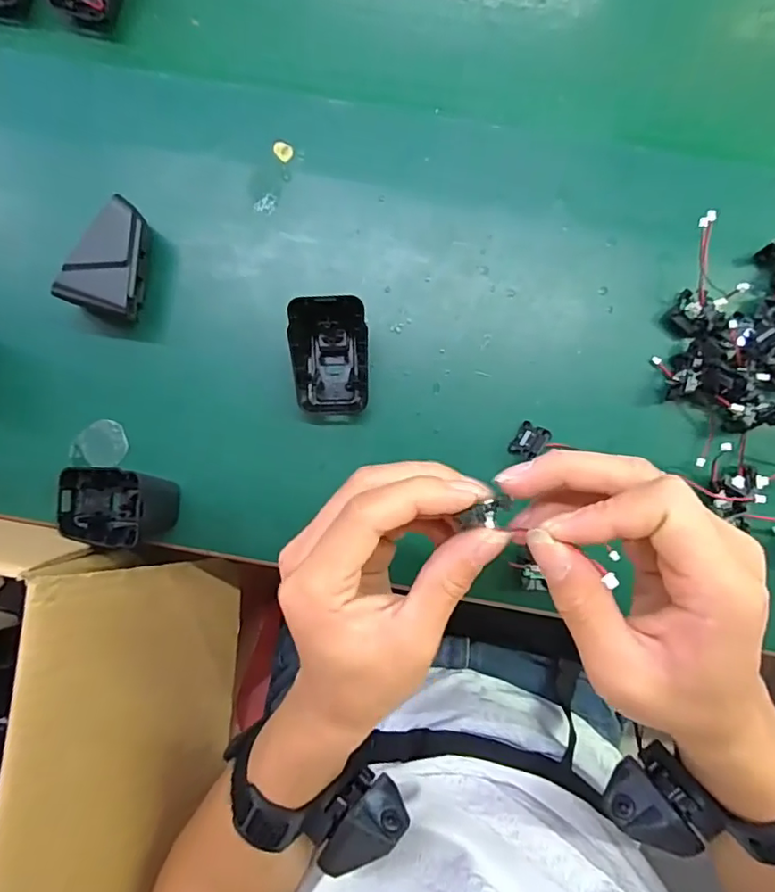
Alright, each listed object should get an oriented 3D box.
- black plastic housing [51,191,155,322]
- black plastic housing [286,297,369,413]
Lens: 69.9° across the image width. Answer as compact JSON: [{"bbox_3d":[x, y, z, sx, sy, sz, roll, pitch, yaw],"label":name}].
[{"bbox_3d":[-0.163,-0.110,0.333,0.033,0.048,0.062,13,87,1],"label":"black plastic housing"},{"bbox_3d":[-0.034,-0.052,0.330,0.043,0.040,0.061,-1,87,0],"label":"black plastic housing"}]

